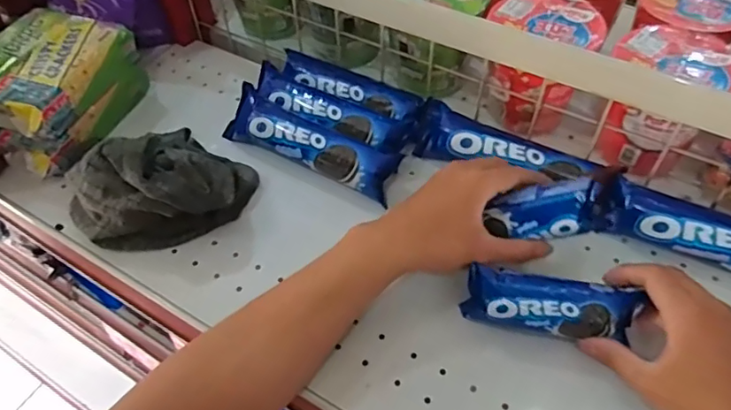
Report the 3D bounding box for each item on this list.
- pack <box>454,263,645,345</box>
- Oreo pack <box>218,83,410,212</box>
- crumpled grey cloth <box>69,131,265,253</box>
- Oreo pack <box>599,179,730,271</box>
[{"bbox_3d":[0.141,0.079,0.412,0.127,0.044,0.035,5,53,11],"label":"pack"},{"bbox_3d":[-0.054,-0.060,0.535,0.184,0.048,0.046,24,56,20],"label":"Oreo pack"},{"bbox_3d":[-0.188,-0.020,0.497,0.146,0.069,0.124,-36,58,-23],"label":"crumpled grey cloth"},{"bbox_3d":[0.297,0.030,0.445,0.174,0.036,0.037,21,56,19],"label":"Oreo pack"}]

